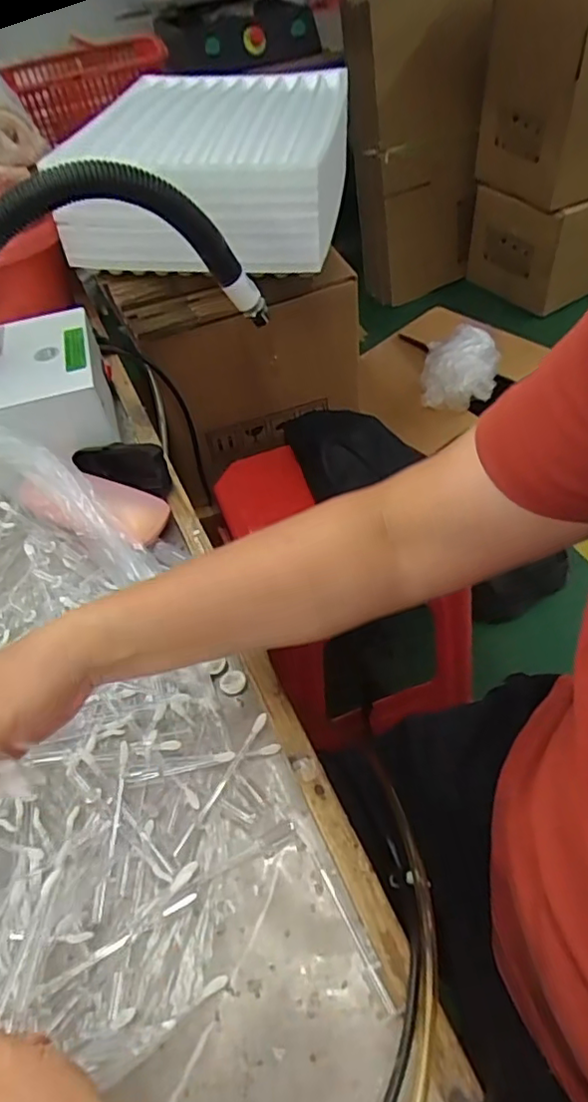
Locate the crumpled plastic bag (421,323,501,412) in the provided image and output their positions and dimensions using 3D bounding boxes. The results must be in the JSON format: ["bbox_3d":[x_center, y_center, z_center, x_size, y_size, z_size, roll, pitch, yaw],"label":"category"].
[{"bbox_3d":[0.322,-0.357,1.167,0.132,0.093,0.168,9,52,14],"label":"crumpled plastic bag"}]

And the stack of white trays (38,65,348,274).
[{"bbox_3d":[-0.105,-0.478,0.752,0.339,0.148,0.294,6,51,12],"label":"stack of white trays"}]

